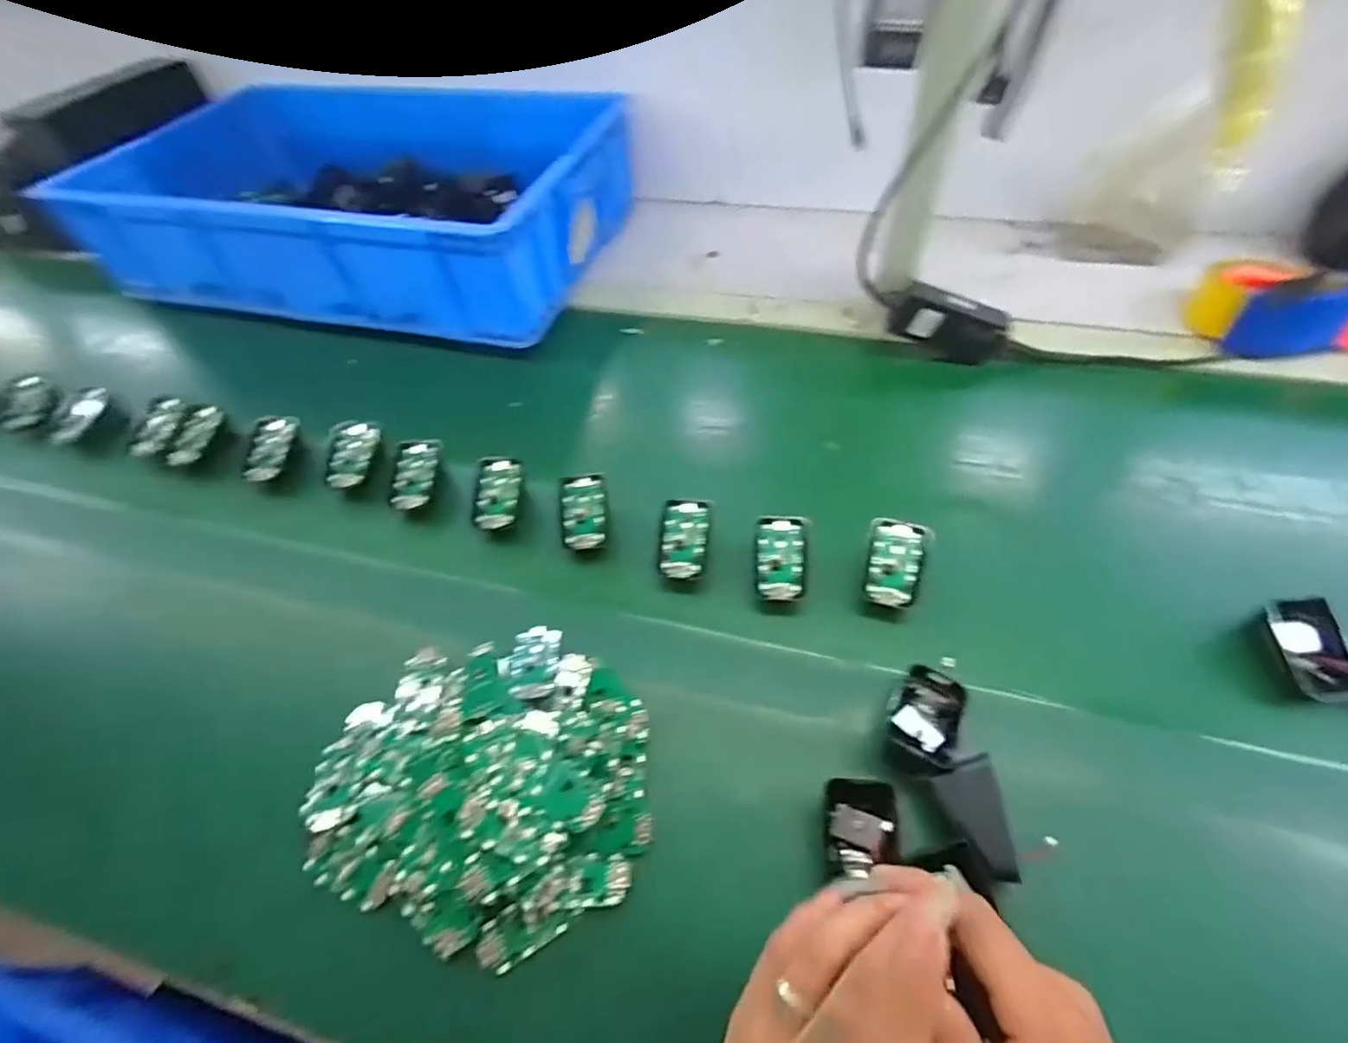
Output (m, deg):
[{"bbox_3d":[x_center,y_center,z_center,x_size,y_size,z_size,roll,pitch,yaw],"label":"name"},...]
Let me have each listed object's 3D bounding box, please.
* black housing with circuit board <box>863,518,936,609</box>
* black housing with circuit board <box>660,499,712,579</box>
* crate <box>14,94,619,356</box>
[{"bbox_3d":[0.176,0.034,0.467,0.043,0.018,0.070,15,73,17],"label":"black housing with circuit board"},{"bbox_3d":[0.009,0.013,0.491,0.040,0.018,0.069,4,56,5],"label":"black housing with circuit board"},{"bbox_3d":[-0.422,-0.456,0.795,0.643,0.130,0.429,10,57,9],"label":"crate"}]

